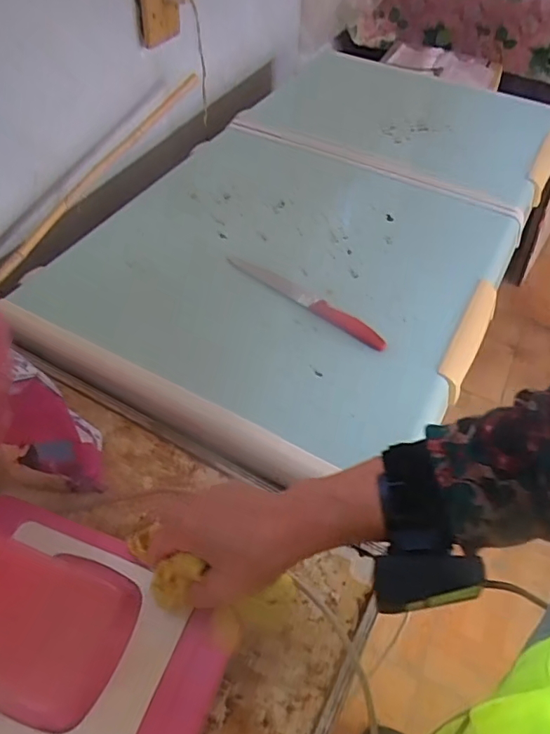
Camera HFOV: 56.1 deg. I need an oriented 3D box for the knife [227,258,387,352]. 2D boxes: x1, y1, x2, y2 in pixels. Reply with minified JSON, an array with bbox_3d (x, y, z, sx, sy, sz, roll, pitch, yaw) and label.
[{"bbox_3d":[0.036,-0.085,0.626,0.226,0.009,0.028,33,56,22],"label":"knife"}]

